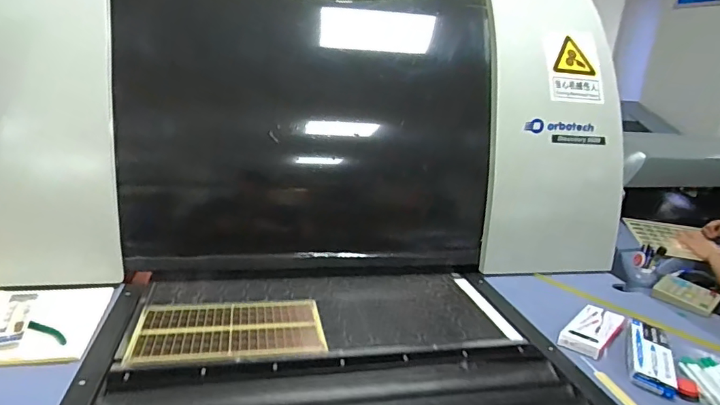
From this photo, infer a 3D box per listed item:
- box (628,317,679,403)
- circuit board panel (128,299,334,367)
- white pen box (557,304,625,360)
[{"bbox_3d":[0.519,0.272,0.856,0.074,0.020,0.190,14,28,20],"label":"box"},{"bbox_3d":[-0.228,0.224,0.858,0.313,0.009,0.181,1,16,-13],"label":"circuit board panel"},{"bbox_3d":[0.441,0.240,0.913,0.074,0.022,0.182,17,20,39],"label":"white pen box"}]

